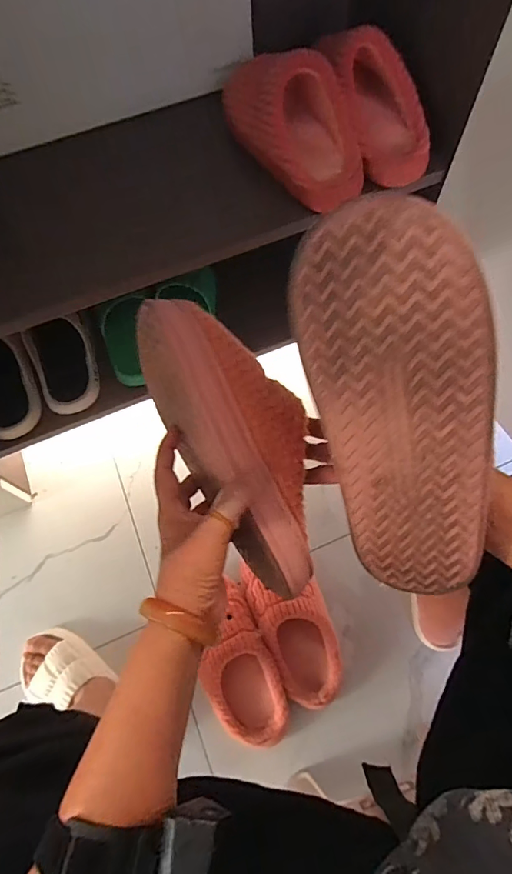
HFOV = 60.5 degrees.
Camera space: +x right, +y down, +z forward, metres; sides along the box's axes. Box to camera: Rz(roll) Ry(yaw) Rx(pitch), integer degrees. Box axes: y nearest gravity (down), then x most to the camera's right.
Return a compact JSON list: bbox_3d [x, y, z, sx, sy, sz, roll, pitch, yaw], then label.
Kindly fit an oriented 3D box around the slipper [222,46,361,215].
[{"bbox_3d":[0.056,-0.358,0.507,0.099,0.083,0.186,-35,70,-13],"label":"slipper"}]

